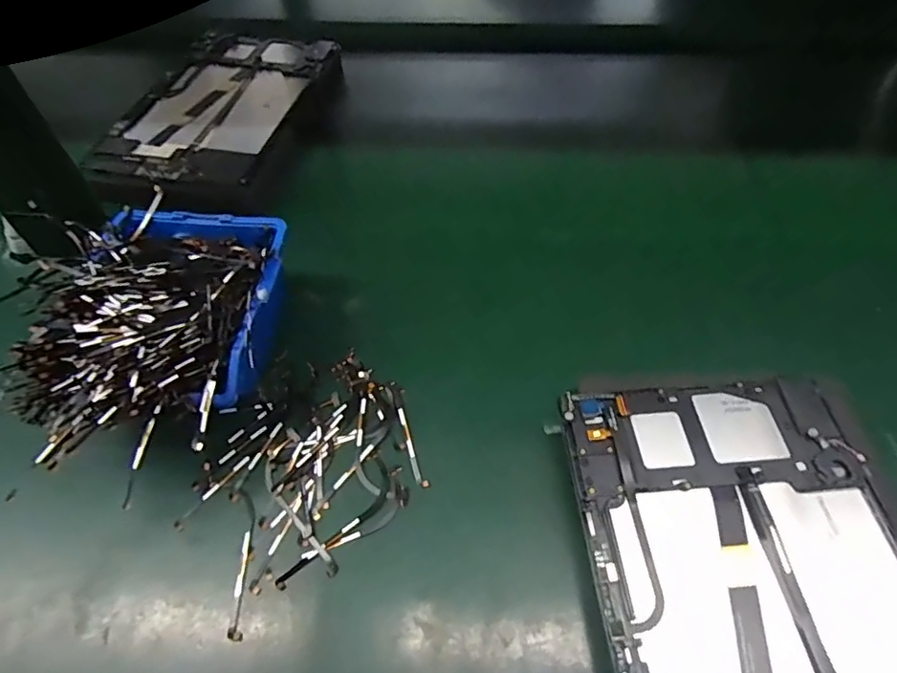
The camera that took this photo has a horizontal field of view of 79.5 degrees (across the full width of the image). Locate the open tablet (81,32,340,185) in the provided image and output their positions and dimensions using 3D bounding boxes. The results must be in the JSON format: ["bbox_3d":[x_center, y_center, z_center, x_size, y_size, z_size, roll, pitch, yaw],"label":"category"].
[{"bbox_3d":[-0.216,-0.231,0.520,0.158,0.009,0.250,8,55,7],"label":"open tablet"}]

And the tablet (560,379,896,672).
[{"bbox_3d":[0.148,0.123,0.248,0.152,0.015,0.230,-4,57,-2],"label":"tablet"}]

